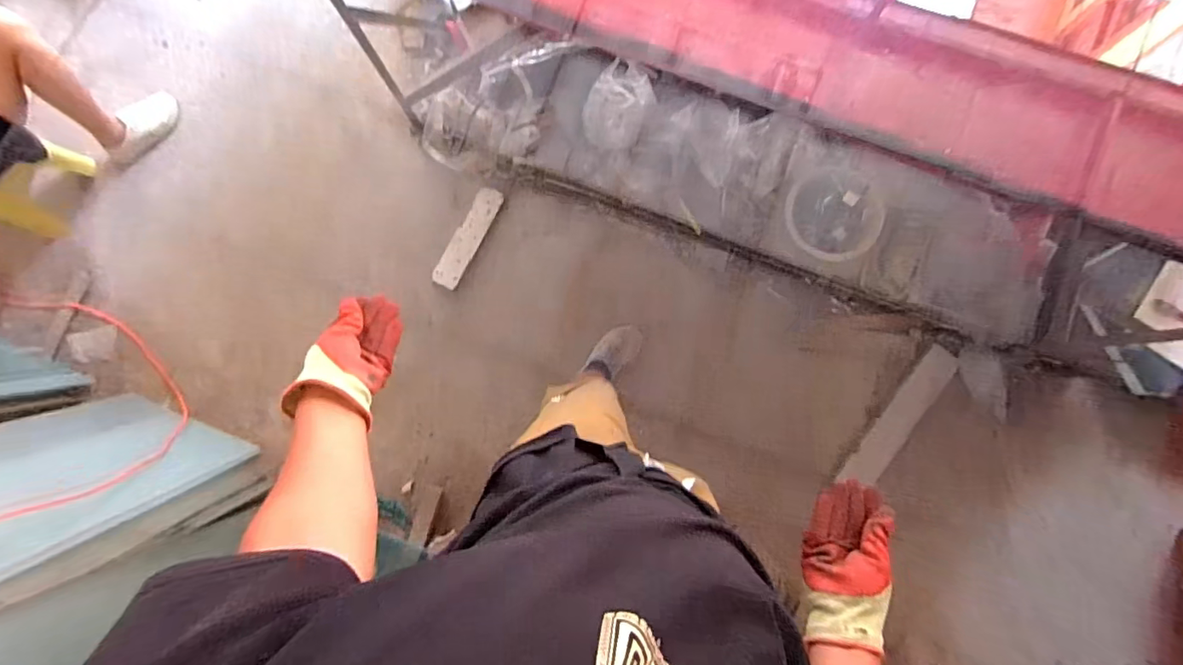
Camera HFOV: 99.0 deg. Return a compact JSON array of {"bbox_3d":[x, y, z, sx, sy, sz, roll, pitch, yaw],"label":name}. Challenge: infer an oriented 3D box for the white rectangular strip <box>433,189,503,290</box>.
[{"bbox_3d":[-0.386,-0.298,1.583,0.084,0.024,0.341,28,83,2],"label":"white rectangular strip"}]

